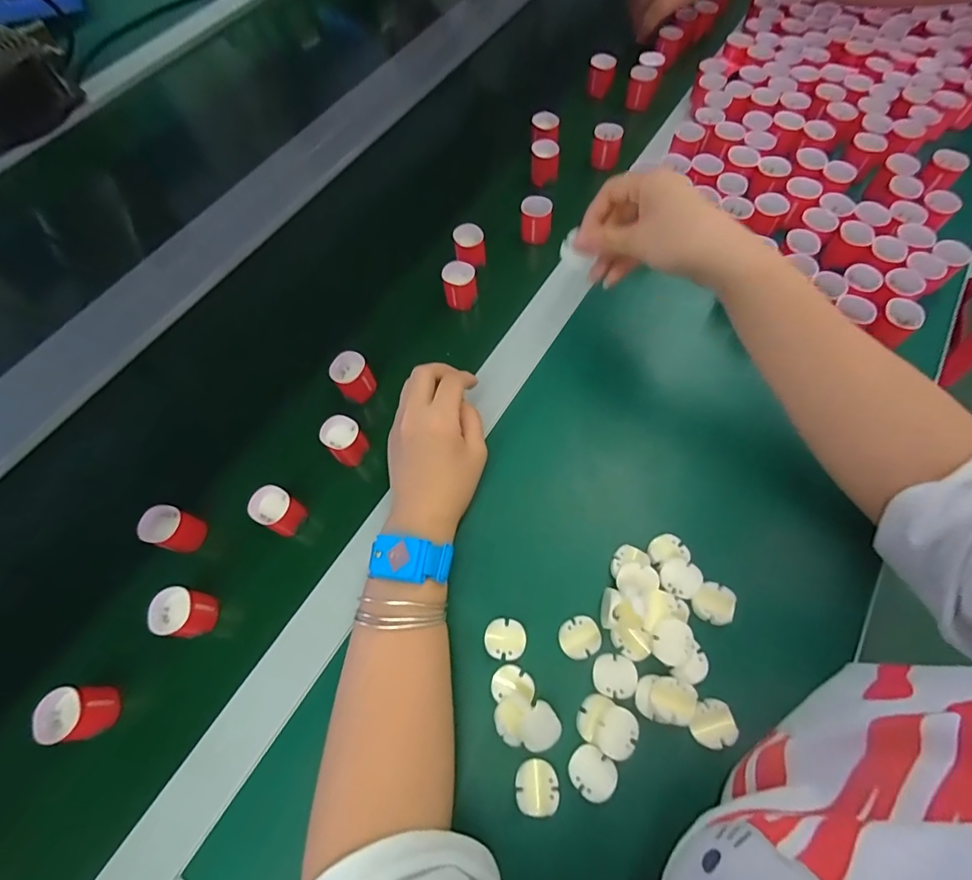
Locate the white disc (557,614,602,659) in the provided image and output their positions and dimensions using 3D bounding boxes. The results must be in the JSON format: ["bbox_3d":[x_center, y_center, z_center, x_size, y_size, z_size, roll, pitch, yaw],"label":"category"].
[{"bbox_3d":[0.064,0.134,0.321,0.029,0.005,0.024,-24,68,-6],"label":"white disc"}]

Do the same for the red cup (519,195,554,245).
[{"bbox_3d":[0.051,-0.225,0.482,0.031,0.037,0.025,4,65,4],"label":"red cup"}]

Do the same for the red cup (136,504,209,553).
[{"bbox_3d":[-0.239,0.068,0.362,0.029,0.036,0.028,-1,65,2],"label":"red cup"}]

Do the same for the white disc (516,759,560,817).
[{"bbox_3d":[0.031,0.209,0.284,0.026,0.004,0.027,-1,51,2],"label":"white disc"}]

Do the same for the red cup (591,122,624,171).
[{"bbox_3d":[0.134,-0.328,0.526,0.030,0.036,0.030,-1,65,2],"label":"red cup"}]

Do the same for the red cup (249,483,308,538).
[{"bbox_3d":[-0.160,0.055,0.365,0.029,0.036,0.028,-1,65,2],"label":"red cup"}]

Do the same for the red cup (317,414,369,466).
[{"bbox_3d":[-0.115,0.000,0.386,0.029,0.030,0.031,-42,70,-16],"label":"red cup"}]

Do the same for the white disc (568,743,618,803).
[{"bbox_3d":[0.065,0.201,0.286,0.028,0.004,0.025,33,70,25],"label":"white disc"}]

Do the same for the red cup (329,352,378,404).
[{"bbox_3d":[-0.114,-0.054,0.407,0.031,0.028,0.035,-32,68,-12],"label":"red cup"}]

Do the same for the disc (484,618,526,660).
[{"bbox_3d":[0.013,0.135,0.322,0.027,0.004,0.025,-1,57,1],"label":"disc"}]

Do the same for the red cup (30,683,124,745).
[{"bbox_3d":[-0.269,0.179,0.312,0.033,0.034,0.032,-1,65,2],"label":"red cup"}]

